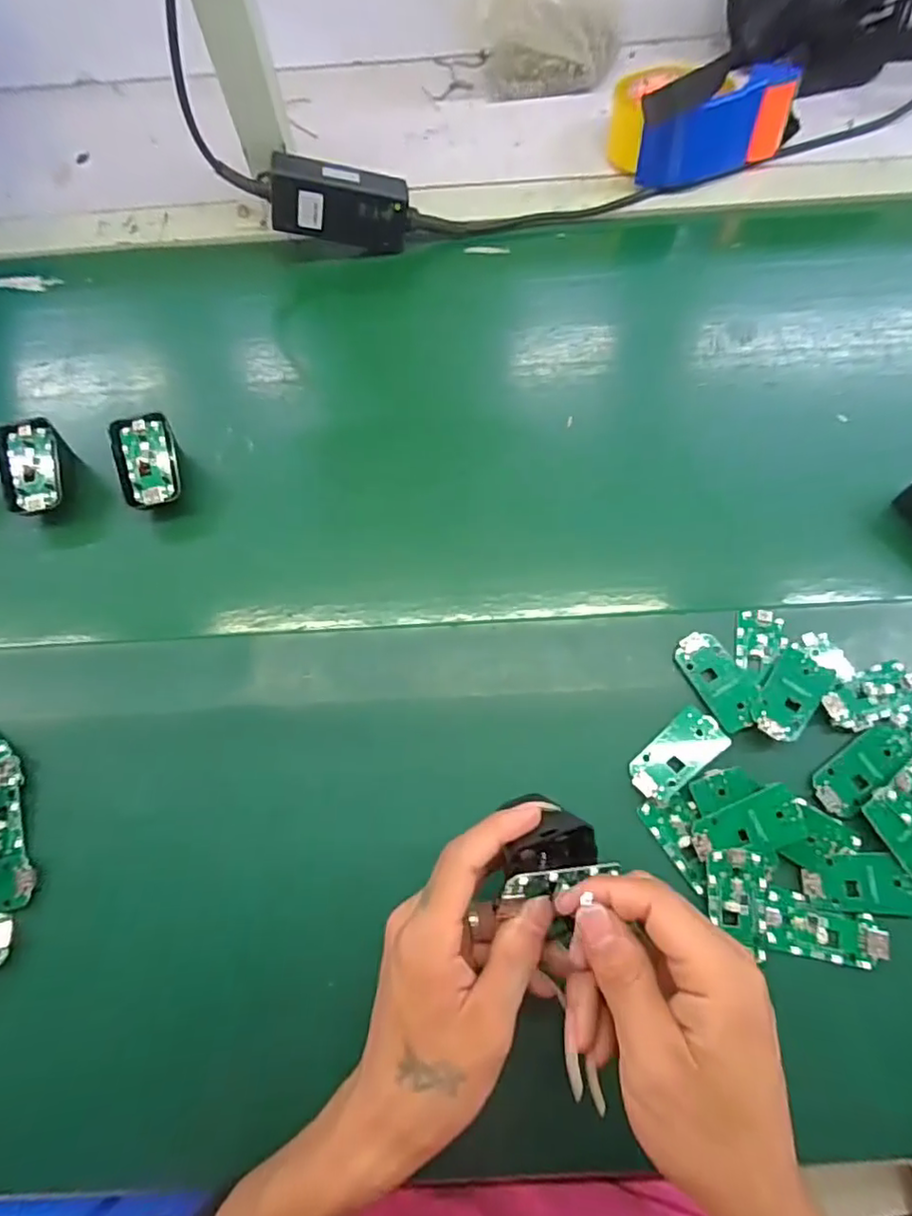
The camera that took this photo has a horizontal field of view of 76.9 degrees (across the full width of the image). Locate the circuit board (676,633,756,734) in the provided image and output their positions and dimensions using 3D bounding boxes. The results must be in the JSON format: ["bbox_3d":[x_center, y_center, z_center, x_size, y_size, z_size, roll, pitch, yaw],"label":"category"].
[{"bbox_3d":[0.168,0.045,0.365,0.032,0.004,0.063,-27,70,-3],"label":"circuit board"}]

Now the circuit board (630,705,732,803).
[{"bbox_3d":[0.135,0.089,0.350,0.063,0.007,0.031,-37,72,-12],"label":"circuit board"}]

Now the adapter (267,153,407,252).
[{"bbox_3d":[-0.100,-0.350,0.499,0.114,0.049,0.028,1,67,-17],"label":"adapter"}]

